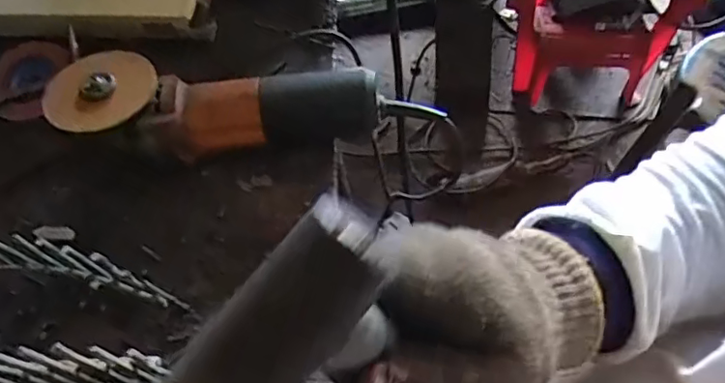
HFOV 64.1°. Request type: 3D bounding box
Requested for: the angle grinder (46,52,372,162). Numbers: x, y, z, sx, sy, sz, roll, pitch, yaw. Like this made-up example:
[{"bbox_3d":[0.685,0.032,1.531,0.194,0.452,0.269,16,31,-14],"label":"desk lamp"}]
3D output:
[{"bbox_3d":[-0.128,-0.079,0.523,0.283,0.081,0.078,1,58,-11],"label":"angle grinder"}]

